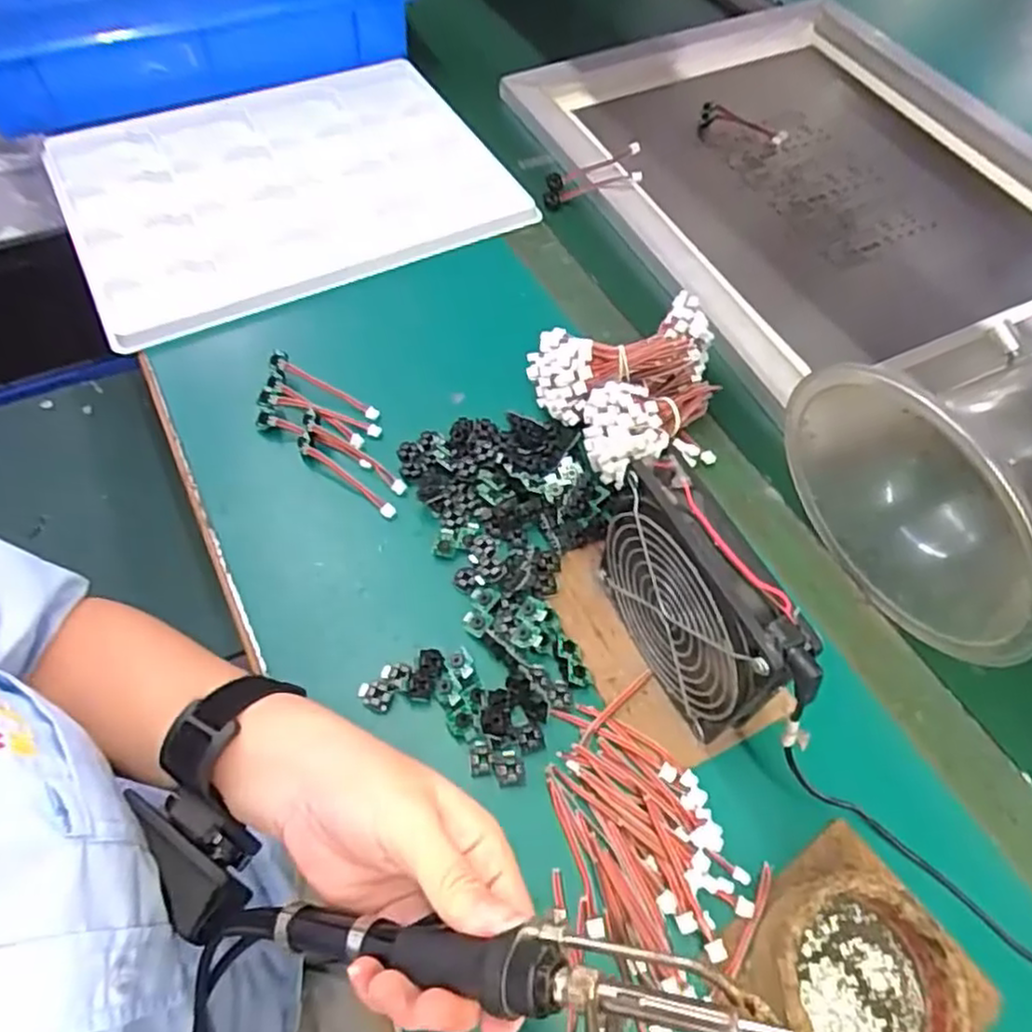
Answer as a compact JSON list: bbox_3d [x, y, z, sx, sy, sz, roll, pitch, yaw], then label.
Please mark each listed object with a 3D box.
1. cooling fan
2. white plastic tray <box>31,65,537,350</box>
[{"bbox_3d":[0.091,0.050,0.369,0.030,0.124,0.122,-23,62,-17],"label":"cooling fan"},{"bbox_3d":[-0.204,-0.300,0.641,0.354,0.020,0.287,-24,62,-18],"label":"white plastic tray"}]

